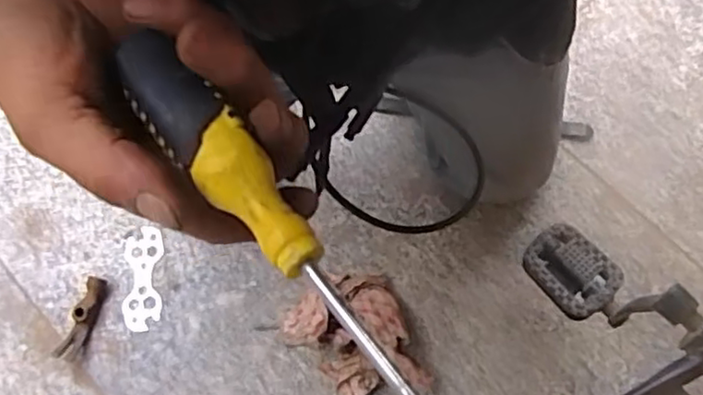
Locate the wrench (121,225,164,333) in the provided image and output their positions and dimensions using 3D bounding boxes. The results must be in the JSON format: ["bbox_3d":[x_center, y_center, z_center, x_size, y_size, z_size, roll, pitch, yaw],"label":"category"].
[{"bbox_3d":[-0.262,0.102,0.833,0.048,0.006,0.128,-4,71,0],"label":"wrench"}]

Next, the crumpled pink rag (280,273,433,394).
[{"bbox_3d":[-0.003,0.163,0.765,0.138,0.062,0.160,-20,72,-5],"label":"crumpled pink rag"}]

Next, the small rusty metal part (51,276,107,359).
[{"bbox_3d":[-0.330,0.148,0.809,0.026,0.019,0.103,21,73,8],"label":"small rusty metal part"}]

